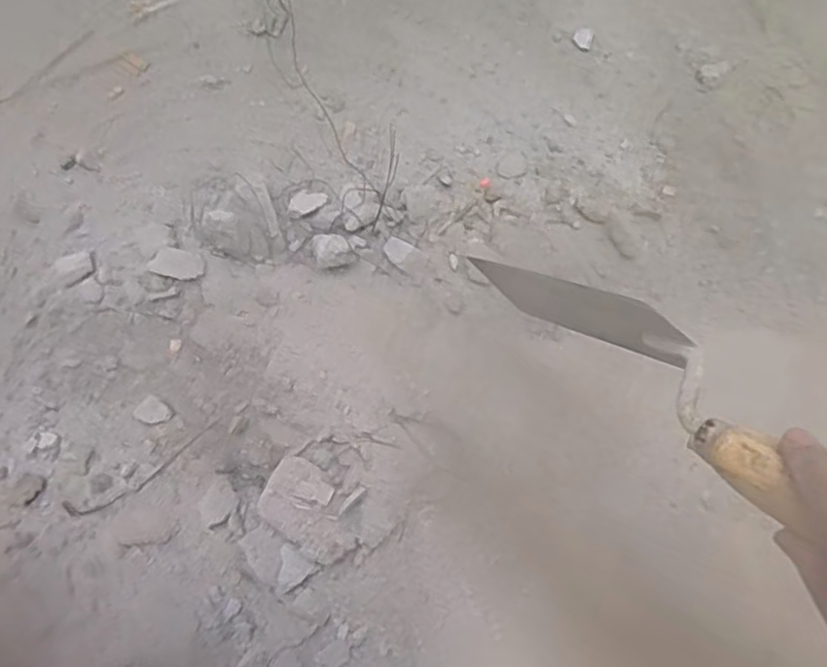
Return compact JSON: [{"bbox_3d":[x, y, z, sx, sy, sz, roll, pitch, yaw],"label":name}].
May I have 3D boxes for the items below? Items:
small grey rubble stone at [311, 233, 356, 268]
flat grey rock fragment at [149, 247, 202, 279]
[{"bbox_3d":[-0.061,-0.063,0.504,0.030,0.029,0.023,-9,79,-1],"label":"small grey rubble stone"},{"bbox_3d":[-0.192,-0.057,0.528,0.046,0.005,0.024,15,80,3],"label":"flat grey rock fragment"}]

